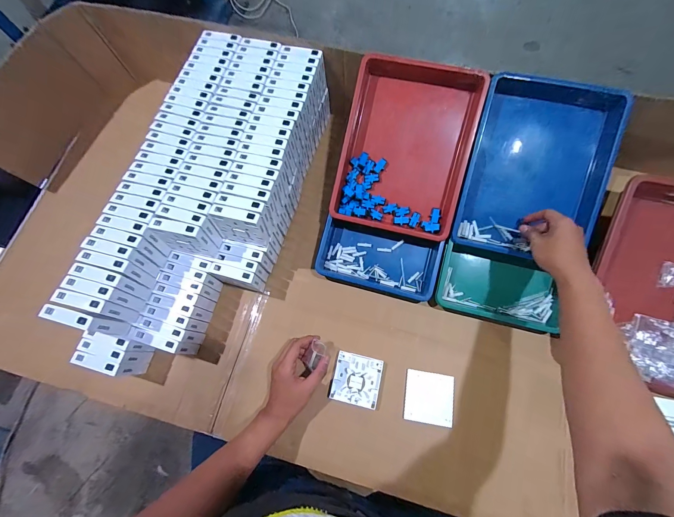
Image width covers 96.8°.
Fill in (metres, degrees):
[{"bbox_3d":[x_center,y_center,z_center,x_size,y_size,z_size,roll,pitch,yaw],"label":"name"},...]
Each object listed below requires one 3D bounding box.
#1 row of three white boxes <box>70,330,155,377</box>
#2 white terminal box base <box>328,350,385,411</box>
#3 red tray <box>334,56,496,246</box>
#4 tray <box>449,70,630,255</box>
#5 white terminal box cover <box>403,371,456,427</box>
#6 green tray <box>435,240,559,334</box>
[{"bbox_3d":[-0.409,0.174,0.556,0.089,0.082,0.063,15,73,6],"label":"row of three white boxes"},{"bbox_3d":[0.038,0.231,0.572,0.090,0.013,0.088,14,73,6],"label":"white terminal box base"},{"bbox_3d":[0.131,-0.209,0.585,0.237,0.054,0.313,13,99,7],"label":"red tray"},{"bbox_3d":[0.369,-0.166,0.562,0.232,0.047,0.319,13,99,5],"label":"tray"},{"bbox_3d":[0.172,0.259,0.557,0.088,0.008,0.087,9,73,4],"label":"white terminal box cover"},{"bbox_3d":[0.315,0.056,0.588,0.223,0.053,0.122,13,73,6],"label":"green tray"}]

